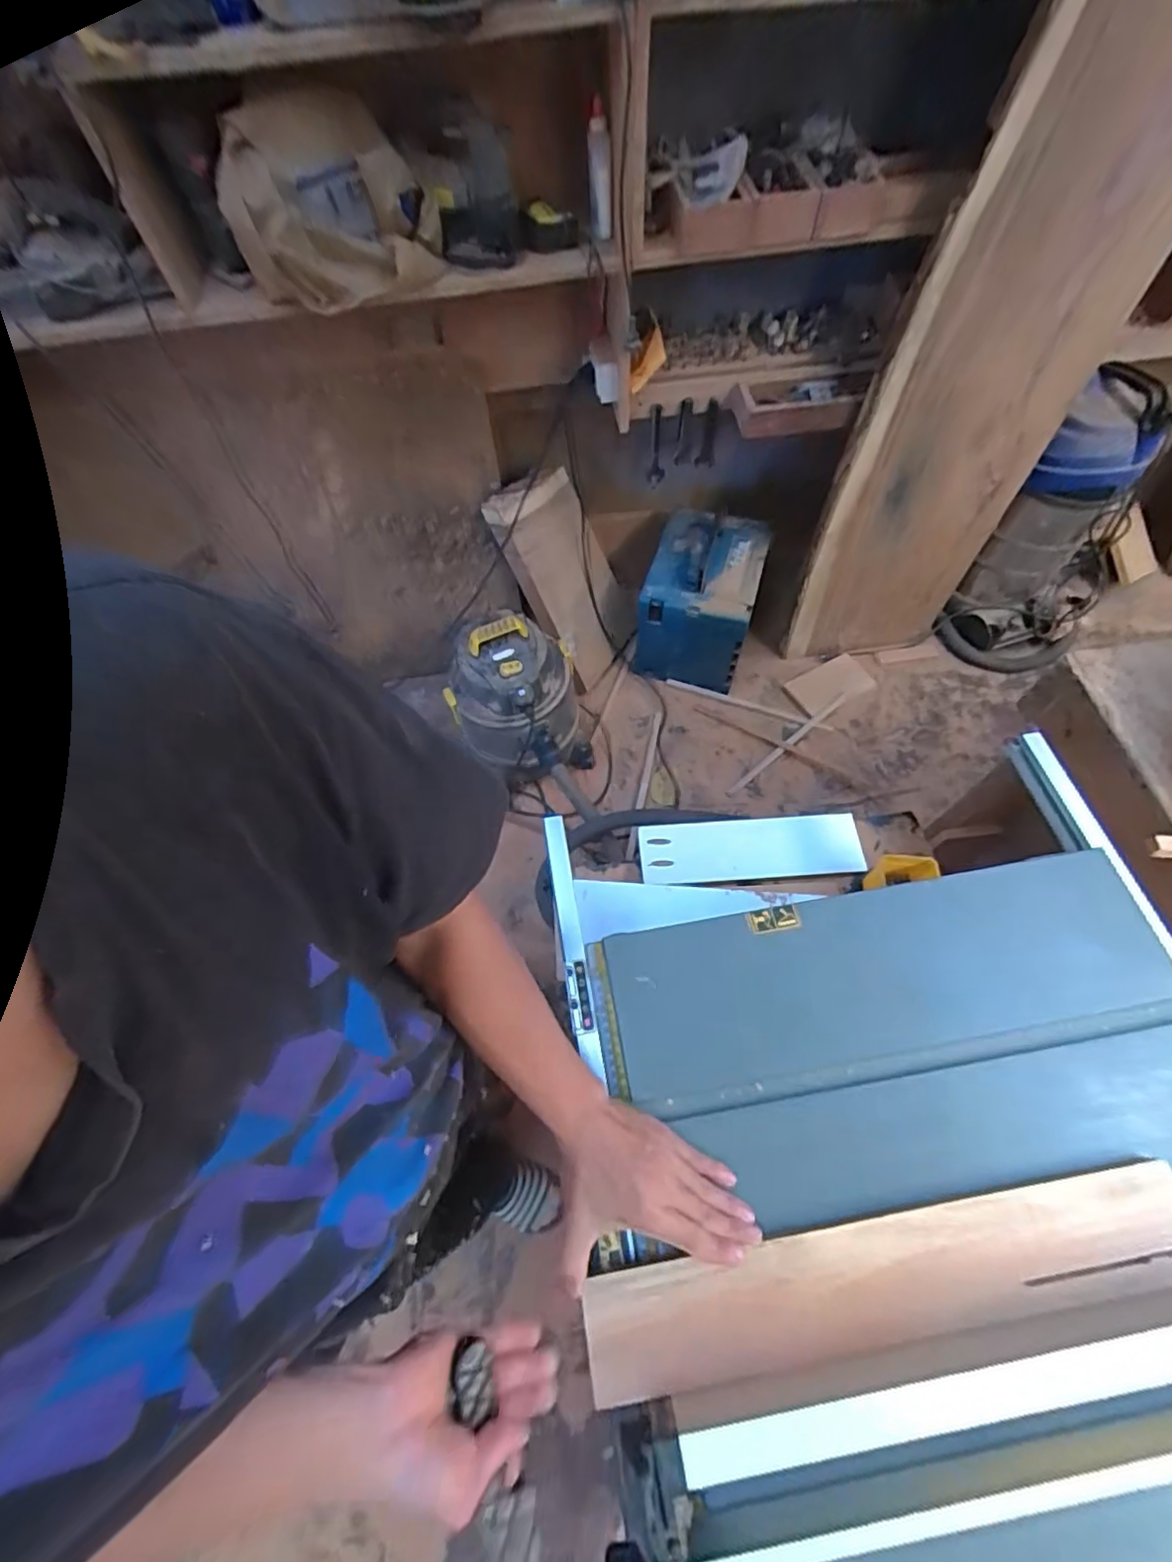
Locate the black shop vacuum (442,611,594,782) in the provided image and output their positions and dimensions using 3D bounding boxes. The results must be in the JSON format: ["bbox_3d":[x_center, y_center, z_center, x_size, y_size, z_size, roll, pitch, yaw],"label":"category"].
[{"bbox_3d":[-0.150,-0.155,1.504,0.312,0.484,0.312,-8,62,-1],"label":"black shop vacuum"}]

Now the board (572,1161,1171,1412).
[{"bbox_3d":[0.250,0.398,0.472,0.494,0.013,0.085,-9,62,-4],"label":"board"}]

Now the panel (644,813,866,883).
[{"bbox_3d":[0.266,0.110,0.965,0.350,0.022,0.102,-2,66,-3],"label":"panel"}]

